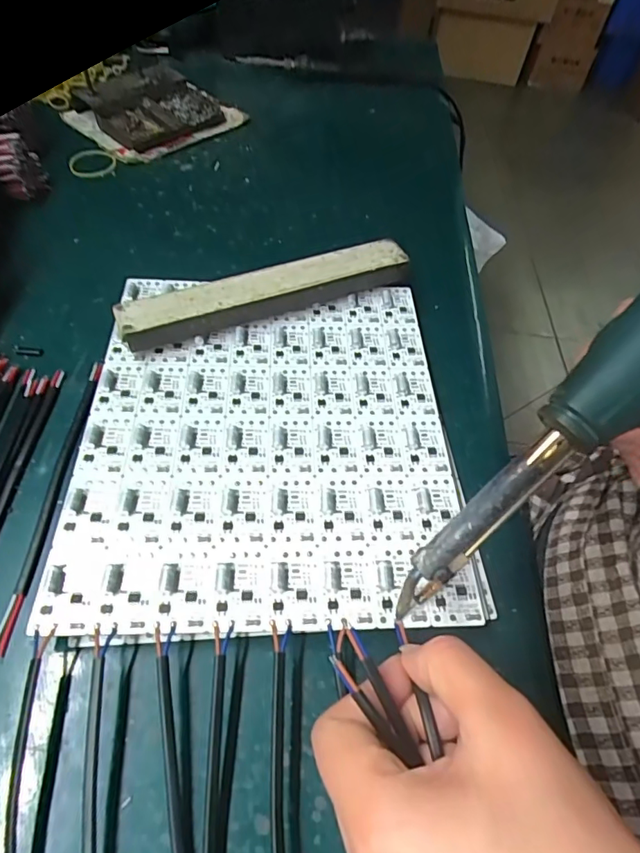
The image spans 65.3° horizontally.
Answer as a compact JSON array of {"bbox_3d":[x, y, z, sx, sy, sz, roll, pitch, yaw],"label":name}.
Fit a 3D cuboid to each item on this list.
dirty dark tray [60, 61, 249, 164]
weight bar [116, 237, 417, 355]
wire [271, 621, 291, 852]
[{"bbox_3d":[-0.177,-0.333,0.520,0.133,0.028,0.146,35,61,21],"label":"dirty dark tray"},{"bbox_3d":[-0.033,-0.090,0.339,0.196,0.032,0.026,-19,59,-17],"label":"weight bar"},{"bbox_3d":[-0.014,0.154,0.192,0.010,0.015,0.147,-1,56,-5],"label":"wire"}]

